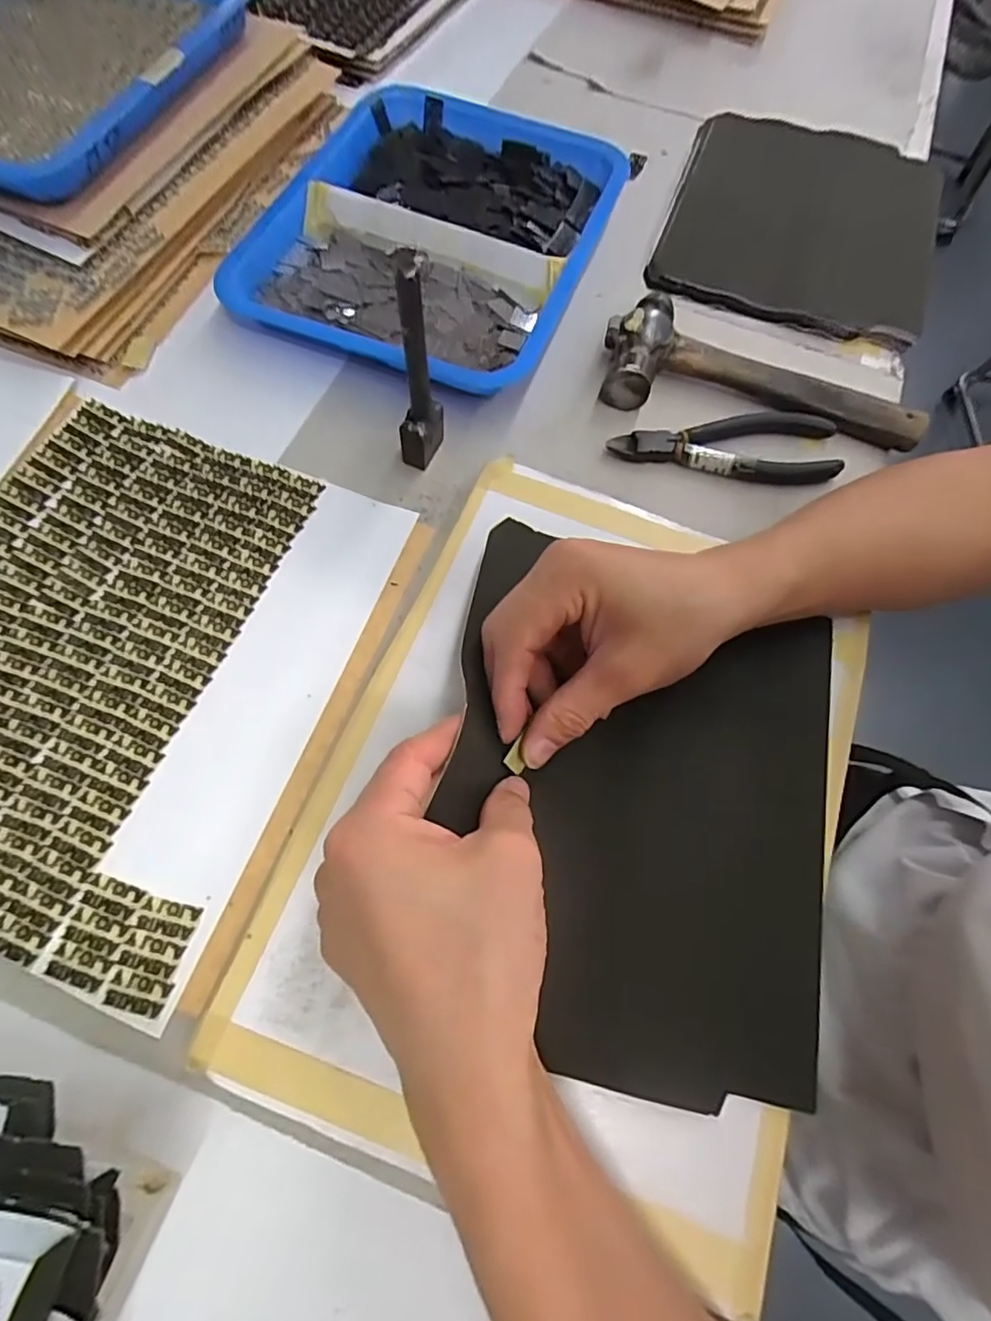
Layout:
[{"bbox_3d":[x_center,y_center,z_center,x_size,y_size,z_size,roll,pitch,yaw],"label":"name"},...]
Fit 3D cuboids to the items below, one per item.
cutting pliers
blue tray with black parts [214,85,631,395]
[{"bbox_3d":[0.151,-0.138,0.389,0.148,0.017,0.049,-1,68,-4],"label":"cutting pliers"},{"bbox_3d":[-0.046,-0.308,0.427,0.217,0.033,0.262,19,68,4],"label":"blue tray with black parts"}]

